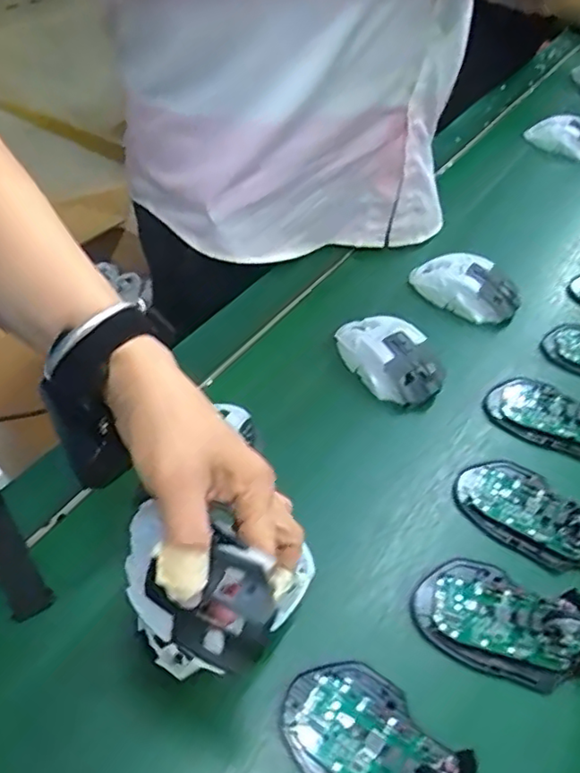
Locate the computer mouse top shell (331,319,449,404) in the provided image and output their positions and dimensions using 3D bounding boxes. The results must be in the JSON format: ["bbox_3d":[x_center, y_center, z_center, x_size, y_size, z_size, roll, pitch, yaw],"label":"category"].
[{"bbox_3d":[0.088,-0.026,0.567,0.062,0.046,0.114,-32,61,-30],"label":"computer mouse top shell"}]

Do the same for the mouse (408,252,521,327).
[{"bbox_3d":[0.183,-0.112,0.644,0.060,0.031,0.112,-30,61,-29],"label":"mouse"}]

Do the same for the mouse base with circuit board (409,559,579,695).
[{"bbox_3d":[0.143,0.154,0.408,0.113,0.021,0.069,25,51,12],"label":"mouse base with circuit board"}]

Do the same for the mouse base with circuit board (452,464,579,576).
[{"bbox_3d":[0.184,0.094,0.467,0.112,0.022,0.067,37,54,21],"label":"mouse base with circuit board"}]

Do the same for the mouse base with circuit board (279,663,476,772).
[{"bbox_3d":[0.049,0.209,0.349,0.070,0.025,0.113,-34,63,-31],"label":"mouse base with circuit board"}]

